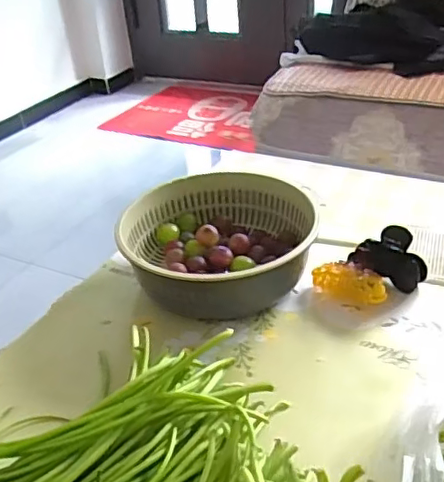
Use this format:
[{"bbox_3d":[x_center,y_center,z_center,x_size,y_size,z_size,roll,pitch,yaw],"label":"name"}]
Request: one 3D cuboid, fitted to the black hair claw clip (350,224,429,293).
[{"bbox_3d":[0.183,0.019,0.636,0.081,0.054,0.044,5,34,16],"label":"black hair claw clip"}]

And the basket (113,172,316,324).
[{"bbox_3d":[-0.004,0.004,0.662,0.208,0.080,0.175,4,34,14],"label":"basket"}]

